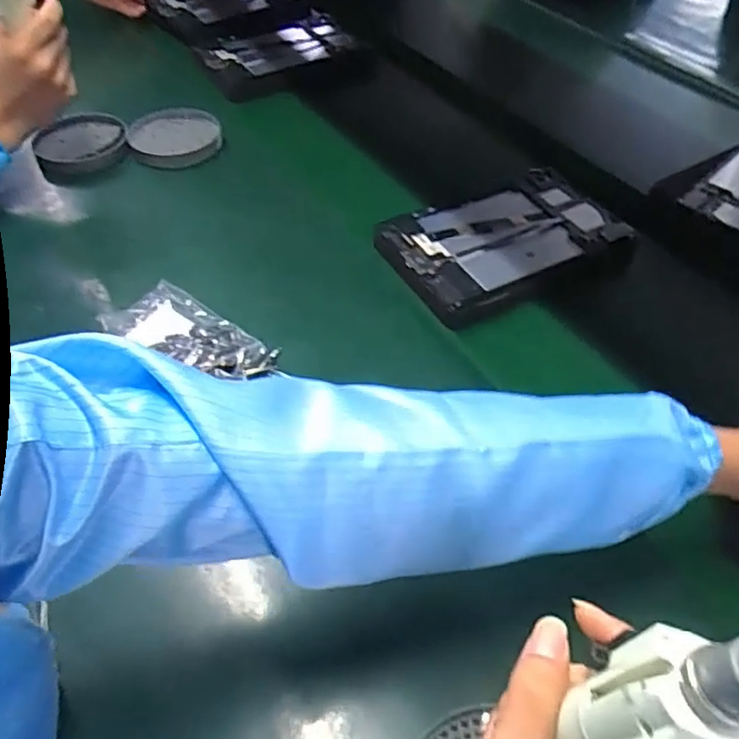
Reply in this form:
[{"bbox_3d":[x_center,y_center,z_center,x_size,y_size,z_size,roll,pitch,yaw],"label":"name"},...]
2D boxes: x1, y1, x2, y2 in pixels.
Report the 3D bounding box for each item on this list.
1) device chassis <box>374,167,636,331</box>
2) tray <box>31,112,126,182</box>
[{"bbox_3d":[0.145,-0.141,0.683,0.250,0.028,0.159,-22,53,-19],"label":"device chassis"},{"bbox_3d":[-0.367,-0.286,0.806,0.109,0.025,0.133,-20,52,-18],"label":"tray"}]

